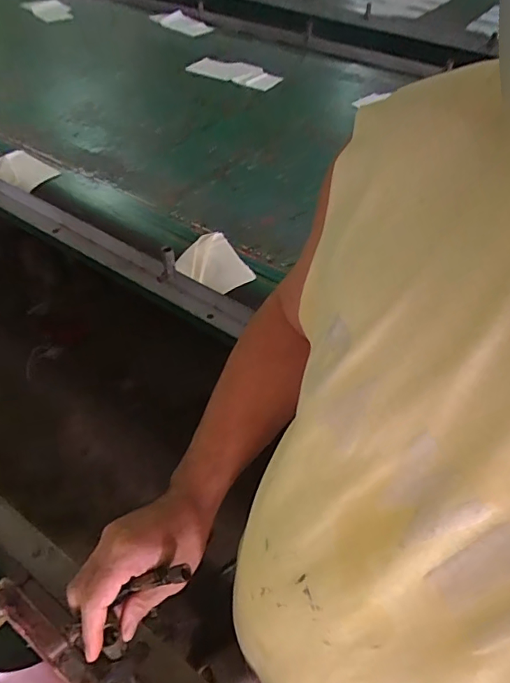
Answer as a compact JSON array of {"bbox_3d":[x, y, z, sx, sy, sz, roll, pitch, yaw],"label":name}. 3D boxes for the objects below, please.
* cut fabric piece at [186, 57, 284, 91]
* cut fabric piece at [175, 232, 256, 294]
[{"bbox_3d":[-0.059,-0.839,1.474,0.279,0.015,0.126,11,57,-3],"label":"cut fabric piece"},{"bbox_3d":[-0.080,-0.143,0.859,0.116,0.014,0.143,-21,52,-21],"label":"cut fabric piece"}]

